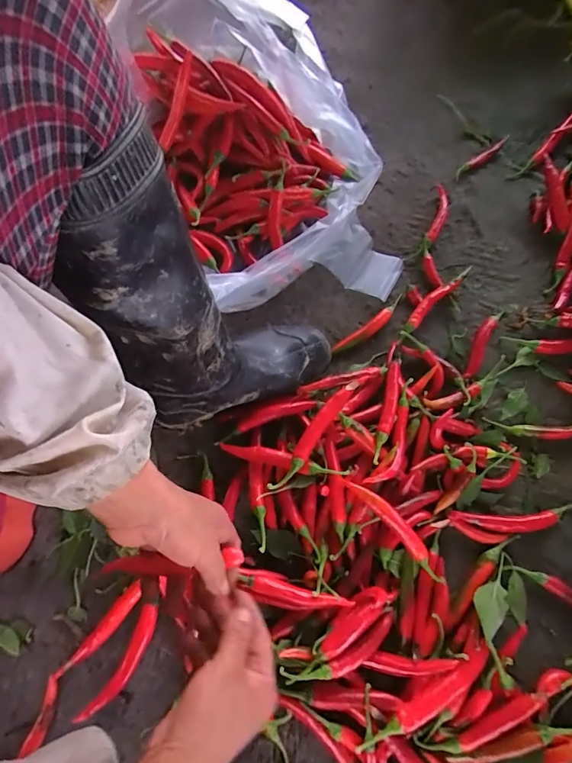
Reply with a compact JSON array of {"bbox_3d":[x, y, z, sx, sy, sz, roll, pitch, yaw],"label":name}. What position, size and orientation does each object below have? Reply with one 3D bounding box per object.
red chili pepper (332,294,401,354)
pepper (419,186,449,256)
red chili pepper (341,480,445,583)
[{"bbox_3d":[0.123,-0.081,0.618,0.137,0.013,0.020,-39,76,-10],"label":"red chili pepper"},{"bbox_3d":[0.238,-0.256,0.679,0.026,0.020,0.128,16,74,6],"label":"pepper"},{"bbox_3d":[0.132,0.172,0.510,0.023,0.033,0.157,-42,75,-10],"label":"red chili pepper"}]

